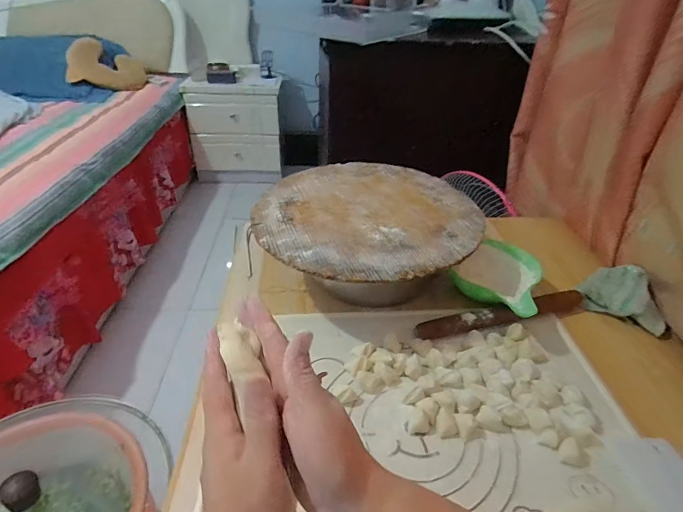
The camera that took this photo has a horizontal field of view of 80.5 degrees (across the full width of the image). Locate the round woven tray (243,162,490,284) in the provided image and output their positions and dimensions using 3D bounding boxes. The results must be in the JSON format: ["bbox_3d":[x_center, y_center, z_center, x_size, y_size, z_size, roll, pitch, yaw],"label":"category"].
[{"bbox_3d":[0.044,-0.073,0.652,0.347,0.016,0.347,2,37,-1],"label":"round woven tray"}]

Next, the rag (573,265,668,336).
[{"bbox_3d":[0.447,0.069,0.638,0.100,0.049,0.112,1,37,-3],"label":"rag"}]

